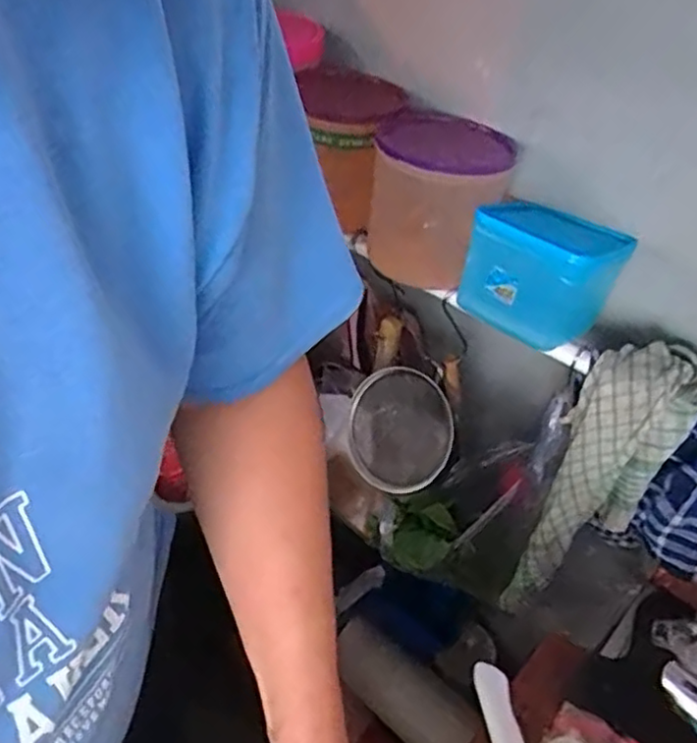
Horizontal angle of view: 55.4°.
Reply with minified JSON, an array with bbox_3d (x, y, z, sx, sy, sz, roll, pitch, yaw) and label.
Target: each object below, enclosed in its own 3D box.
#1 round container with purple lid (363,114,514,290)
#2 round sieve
[{"bbox_3d":[0.093,-0.183,0.719,0.140,0.135,0.159,15,45,11],"label":"round container with purple lid"},{"bbox_3d":[0.063,0.075,0.857,0.039,0.149,0.181,11,-12,-42],"label":"round sieve"}]

